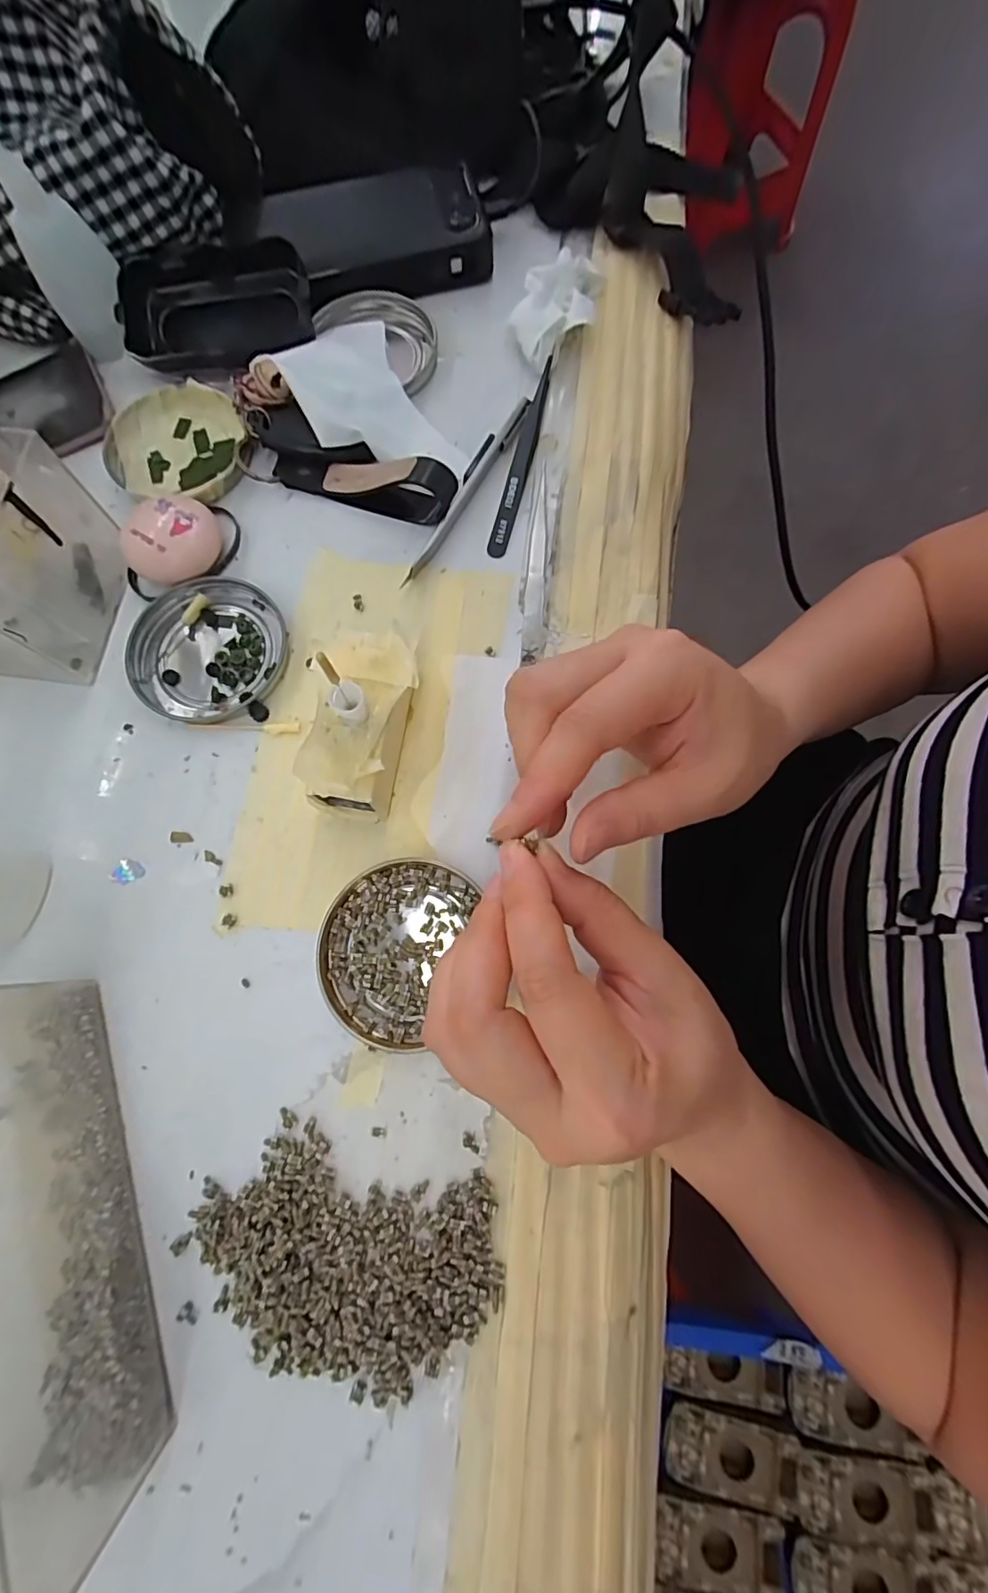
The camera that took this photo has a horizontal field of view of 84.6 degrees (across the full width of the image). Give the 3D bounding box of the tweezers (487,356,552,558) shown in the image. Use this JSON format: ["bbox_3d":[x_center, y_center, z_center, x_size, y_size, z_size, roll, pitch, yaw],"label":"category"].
[{"bbox_3d":[0.016,-0.190,0.303,0.011,0.009,0.121,13,77,4],"label":"tweezers"}]

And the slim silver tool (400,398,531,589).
[{"bbox_3d":[-0.016,-0.168,0.299,0.012,0.009,0.131,28,78,8],"label":"slim silver tool"}]

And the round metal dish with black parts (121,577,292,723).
[{"bbox_3d":[-0.146,-0.076,0.279,0.073,0.009,0.076,0,76,1],"label":"round metal dish with black parts"}]

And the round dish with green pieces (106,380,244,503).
[{"bbox_3d":[-0.179,-0.204,0.312,0.085,0.013,0.072,16,77,5],"label":"round dish with green pieces"}]

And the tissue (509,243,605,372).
[{"bbox_3d":[0.037,-0.288,0.321,0.045,0.018,0.080,15,77,5],"label":"tissue"}]

